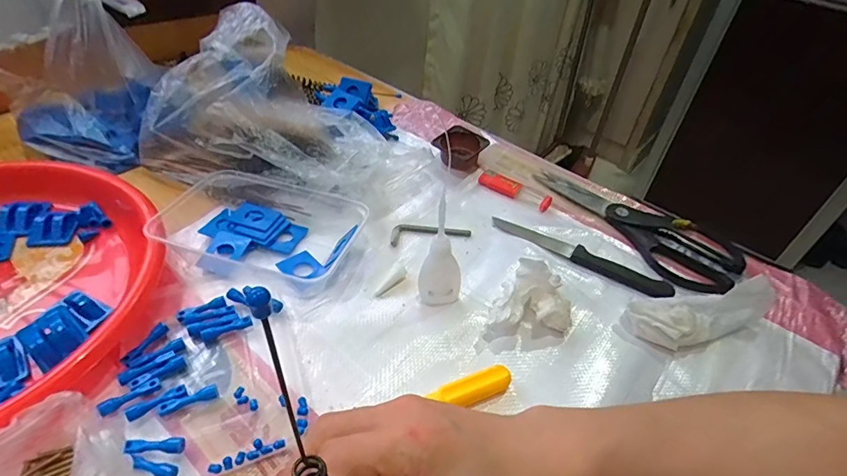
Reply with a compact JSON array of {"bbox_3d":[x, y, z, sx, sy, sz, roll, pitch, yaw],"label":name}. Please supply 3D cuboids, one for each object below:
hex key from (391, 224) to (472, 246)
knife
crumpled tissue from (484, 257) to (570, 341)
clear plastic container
[{"bbox_3d":[0.008,-0.007,0.466,0.081,0.012,0.023,-4,44,-10],"label":"hex key"},{"bbox_3d":[0.149,0.015,0.448,0.173,0.007,0.025,26,47,21],"label":"knife"},{"bbox_3d":[0.089,0.055,0.371,0.062,0.059,0.054,20,46,15],"label":"crumpled tissue"},{"bbox_3d":[-0.148,-0.015,0.434,0.173,0.037,0.106,13,44,8],"label":"clear plastic container"}]

